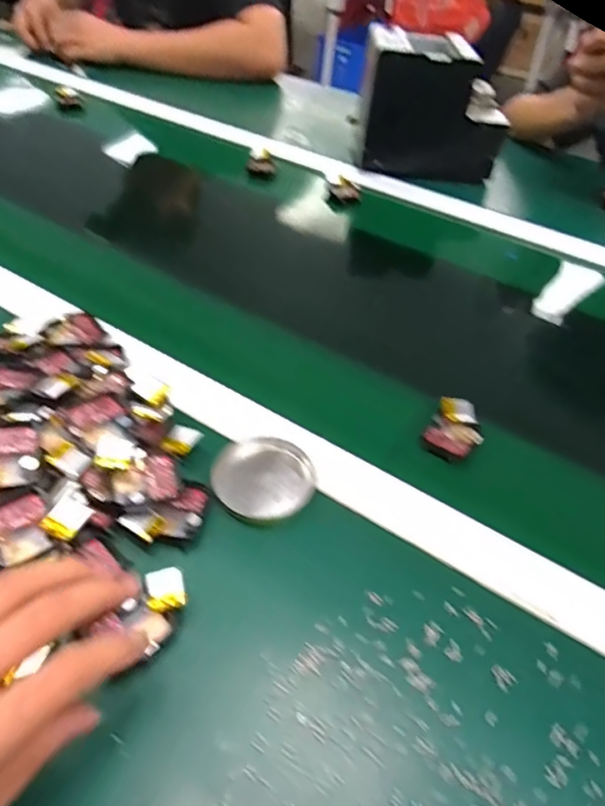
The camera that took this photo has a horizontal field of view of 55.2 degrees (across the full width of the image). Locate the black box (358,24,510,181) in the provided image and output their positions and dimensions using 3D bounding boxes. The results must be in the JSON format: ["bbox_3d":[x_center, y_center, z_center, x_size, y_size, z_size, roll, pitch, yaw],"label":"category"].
[{"bbox_3d":[0.171,-0.389,0.757,0.181,0.140,0.115,6,44,1],"label":"black box"}]

